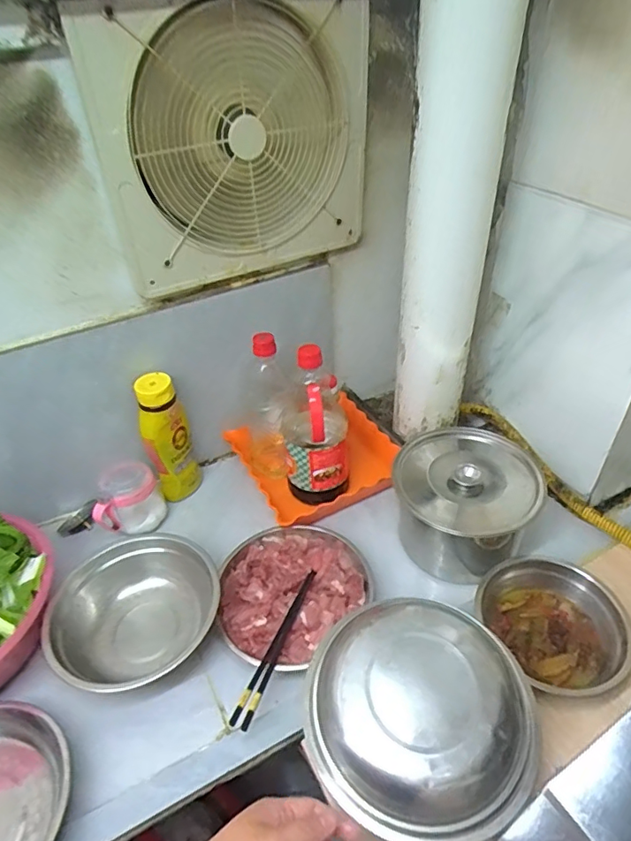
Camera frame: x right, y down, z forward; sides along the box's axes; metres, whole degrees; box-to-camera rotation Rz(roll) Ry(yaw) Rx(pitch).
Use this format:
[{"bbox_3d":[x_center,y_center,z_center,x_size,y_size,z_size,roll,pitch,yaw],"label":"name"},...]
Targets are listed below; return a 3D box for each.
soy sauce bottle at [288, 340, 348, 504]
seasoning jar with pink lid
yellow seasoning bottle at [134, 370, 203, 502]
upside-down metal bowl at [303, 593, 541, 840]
[{"bbox_3d":[-0.001,0.012,0.784,0.095,0.238,0.084,-1,41,2],"label":"soy sauce bottle"},{"bbox_3d":[-0.292,0.124,0.814,0.083,0.096,0.078,-2,41,1],"label":"seasoning jar with pink lid"},{"bbox_3d":[-0.230,0.032,0.828,0.068,0.217,0.062,-18,43,-17],"label":"yellow seasoning bottle"},{"bbox_3d":[0.103,0.285,0.527,0.218,0.076,0.208,-2,41,1],"label":"upside-down metal bowl"}]

